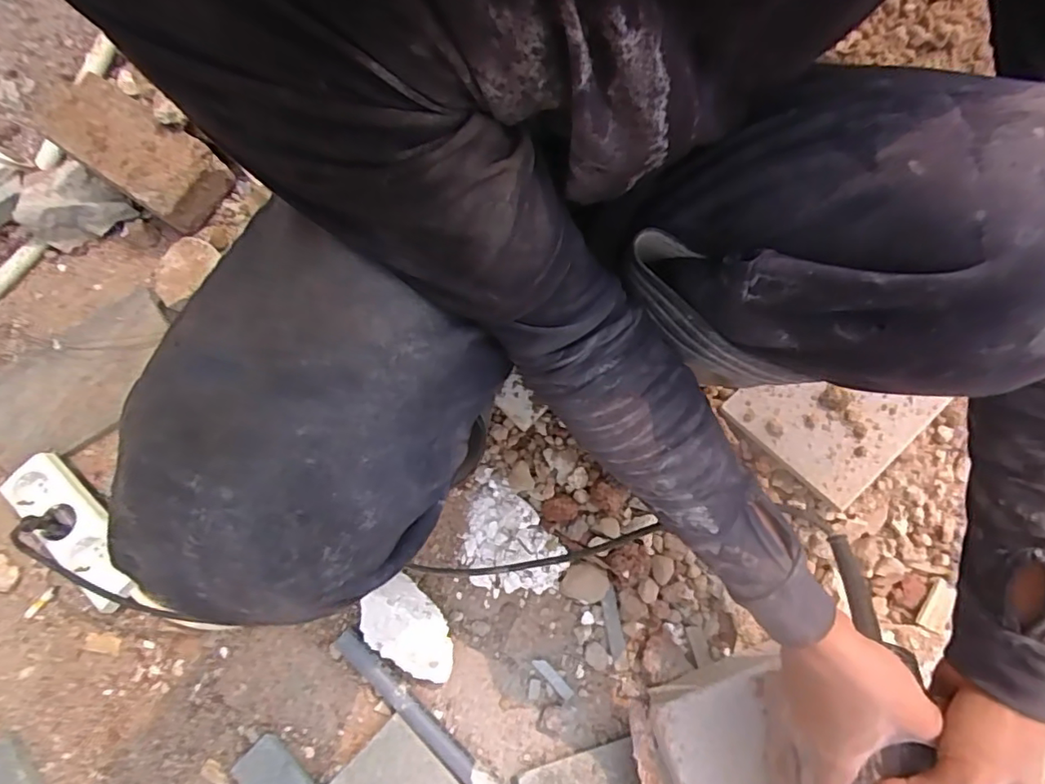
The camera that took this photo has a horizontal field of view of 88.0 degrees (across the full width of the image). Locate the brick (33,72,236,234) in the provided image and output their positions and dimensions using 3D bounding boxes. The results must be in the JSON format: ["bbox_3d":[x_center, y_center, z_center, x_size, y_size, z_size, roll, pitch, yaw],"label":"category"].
[{"bbox_3d":[-0.498,-0.308,0.699,0.217,0.080,0.107,33,78,10],"label":"brick"}]

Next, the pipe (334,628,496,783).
[{"bbox_3d":[-0.091,0.338,0.538,0.261,0.017,0.022,41,79,12],"label":"pipe"}]

